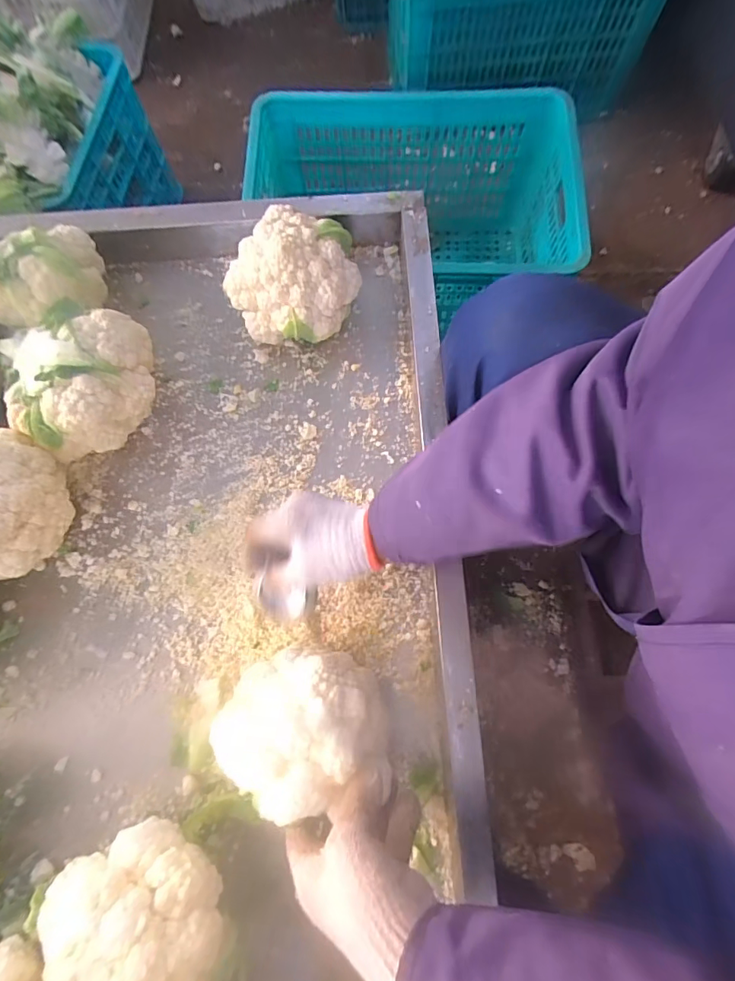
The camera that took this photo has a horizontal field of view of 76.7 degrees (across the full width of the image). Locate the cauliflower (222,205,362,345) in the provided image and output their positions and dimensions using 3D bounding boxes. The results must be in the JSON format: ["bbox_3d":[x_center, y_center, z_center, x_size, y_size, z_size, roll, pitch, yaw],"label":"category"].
[{"bbox_3d":[-0.081,-0.246,0.553,0.151,0.126,0.123,-44,79,-9],"label":"cauliflower"}]

